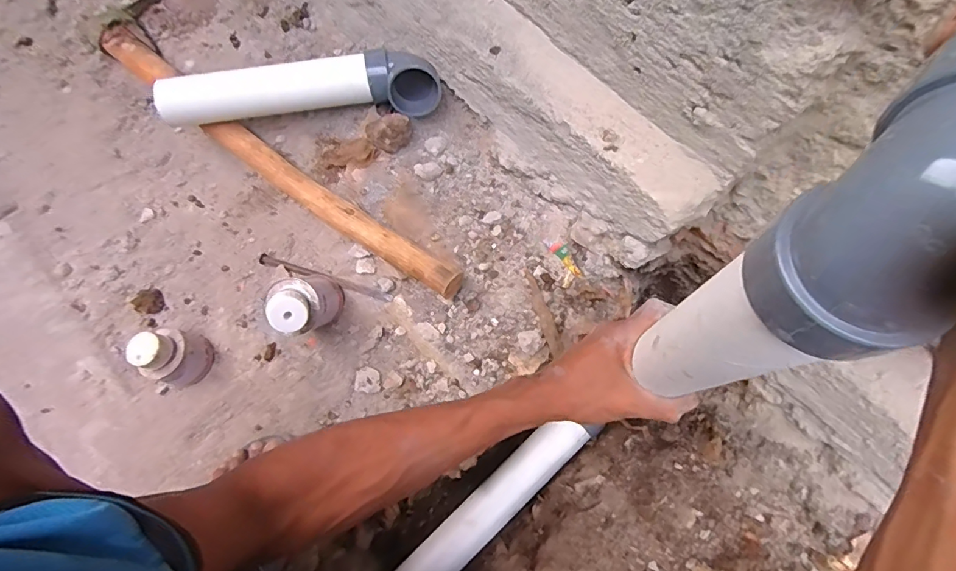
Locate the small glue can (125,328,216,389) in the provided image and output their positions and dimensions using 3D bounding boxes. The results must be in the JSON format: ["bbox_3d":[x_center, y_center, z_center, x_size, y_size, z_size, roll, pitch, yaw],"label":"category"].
[{"bbox_3d":[-0.372,0.087,0.578,0.061,0.075,0.065,0,71,-1],"label":"small glue can"}]

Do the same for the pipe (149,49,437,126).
[{"bbox_3d":[-0.229,-0.258,0.611,0.355,0.058,0.076,-4,71,-2],"label":"pipe"}]

